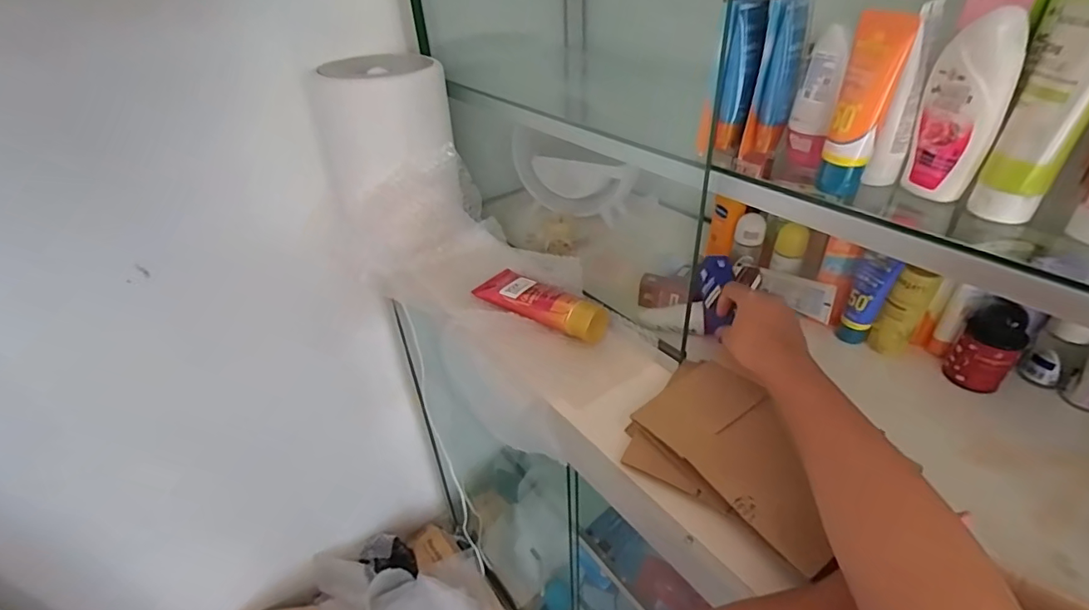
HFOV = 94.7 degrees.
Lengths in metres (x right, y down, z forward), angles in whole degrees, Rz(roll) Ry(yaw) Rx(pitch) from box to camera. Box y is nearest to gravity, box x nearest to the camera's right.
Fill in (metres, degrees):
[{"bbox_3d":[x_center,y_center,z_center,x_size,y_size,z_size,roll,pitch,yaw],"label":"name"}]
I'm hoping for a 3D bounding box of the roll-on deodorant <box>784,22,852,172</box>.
[{"bbox_3d":[0.229,-0.172,0.423,0.030,0.103,0.027,12,41,20],"label":"roll-on deodorant"}]

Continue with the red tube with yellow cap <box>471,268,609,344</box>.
[{"bbox_3d":[-0.010,-0.005,0.664,0.070,0.044,0.189,-33,46,-31],"label":"red tube with yellow cap"}]

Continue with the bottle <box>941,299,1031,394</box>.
[{"bbox_3d":[0.477,0.045,0.538,0.040,0.094,0.051,-31,45,-30],"label":"bottle"}]

